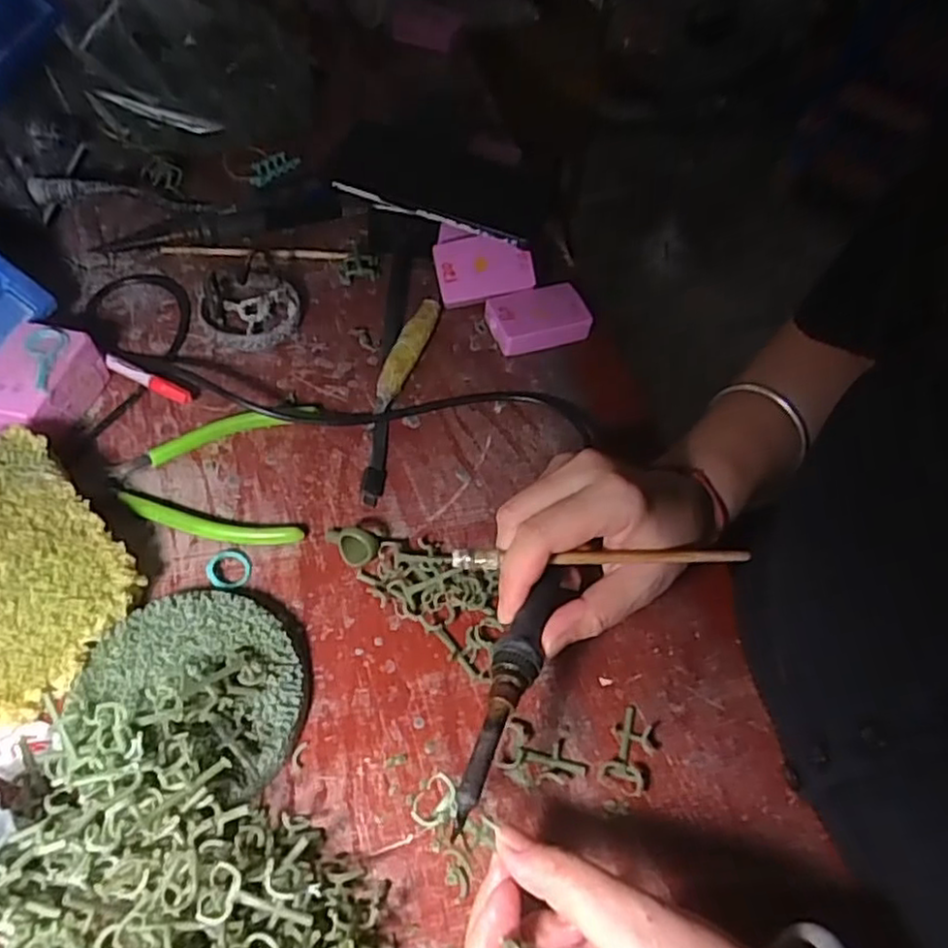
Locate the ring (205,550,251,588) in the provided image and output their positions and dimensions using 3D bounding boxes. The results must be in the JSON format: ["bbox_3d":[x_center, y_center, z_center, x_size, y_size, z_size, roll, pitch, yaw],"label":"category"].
[{"bbox_3d":[-0.135,0.051,0.370,0.023,0.006,0.023,2,55,-3],"label":"ring"}]

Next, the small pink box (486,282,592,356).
[{"bbox_3d":[0.047,-0.113,0.493,0.068,0.021,0.045,-15,58,-15],"label":"small pink box"}]

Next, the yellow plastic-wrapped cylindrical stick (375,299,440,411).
[{"bbox_3d":[-0.046,-0.087,0.469,0.017,0.013,0.105,19,56,8],"label":"yellow plastic-wrapped cylindrical stick"}]

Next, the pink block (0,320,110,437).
[{"bbox_3d":[-0.264,-0.052,0.409,0.048,0.040,0.069,10,55,2],"label":"pink block"}]

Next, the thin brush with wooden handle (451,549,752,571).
[{"bbox_3d":[0.060,0.040,0.325,0.140,0.007,0.009,-1,55,3],"label":"thin brush with wooden handle"}]

